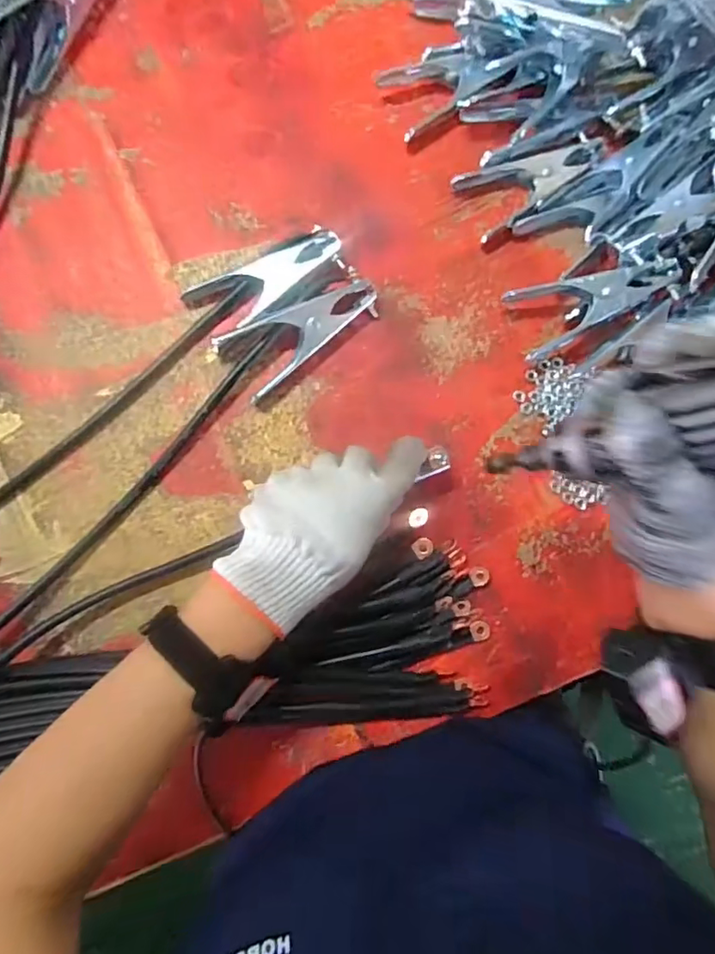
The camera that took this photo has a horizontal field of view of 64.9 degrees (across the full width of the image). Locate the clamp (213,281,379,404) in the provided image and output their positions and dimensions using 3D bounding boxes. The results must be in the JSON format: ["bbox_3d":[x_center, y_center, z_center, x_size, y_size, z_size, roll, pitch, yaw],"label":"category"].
[{"bbox_3d":[-0.048,-0.123,0.467,0.132,0.023,0.057,-35,86,-6],"label":"clamp"}]

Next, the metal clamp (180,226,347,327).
[{"bbox_3d":[-0.076,-0.164,0.472,0.133,0.022,0.061,-25,85,-5],"label":"metal clamp"}]

